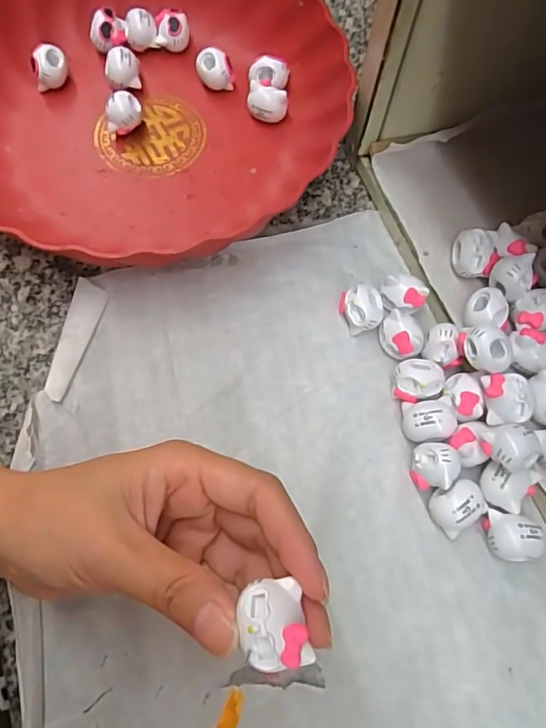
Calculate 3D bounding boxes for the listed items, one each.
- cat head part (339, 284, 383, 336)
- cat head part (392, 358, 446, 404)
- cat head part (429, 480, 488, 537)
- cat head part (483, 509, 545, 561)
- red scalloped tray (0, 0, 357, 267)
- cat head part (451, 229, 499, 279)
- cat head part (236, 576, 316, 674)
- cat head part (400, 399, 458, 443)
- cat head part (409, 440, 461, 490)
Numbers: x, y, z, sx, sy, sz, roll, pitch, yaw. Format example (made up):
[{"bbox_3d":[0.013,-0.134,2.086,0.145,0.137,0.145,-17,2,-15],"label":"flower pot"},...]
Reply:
[{"bbox_3d":[0.047,-0.029,0.283,0.021,0.019,0.022,3,69,0],"label":"cat head part"},{"bbox_3d":[0.074,0.009,0.268,0.023,0.020,0.021,0,69,-1],"label":"cat head part"},{"bbox_3d":[0.087,0.068,0.246,0.023,0.020,0.020,-33,73,-13],"label":"cat head part"},{"bbox_3d":[0.112,0.080,0.241,0.023,0.019,0.019,14,69,4],"label":"cat head part"},{"bbox_3d":[-0.080,-0.161,0.317,0.230,0.048,0.222,31,72,10],"label":"red scalloped tray"},{"bbox_3d":[0.108,-0.058,0.277,0.021,0.016,0.021,1,69,-1],"label":"cat head part"},{"bbox_3d":[0.000,0.078,0.155,0.019,0.006,0.023,-11,70,-5],"label":"cat head part"},{"bbox_3d":[0.078,0.029,0.260,0.026,0.020,0.020,0,69,-1],"label":"cat head part"},{"bbox_3d":[0.078,0.049,0.249,0.021,0.026,0.020,0,69,-1],"label":"cat head part"}]

